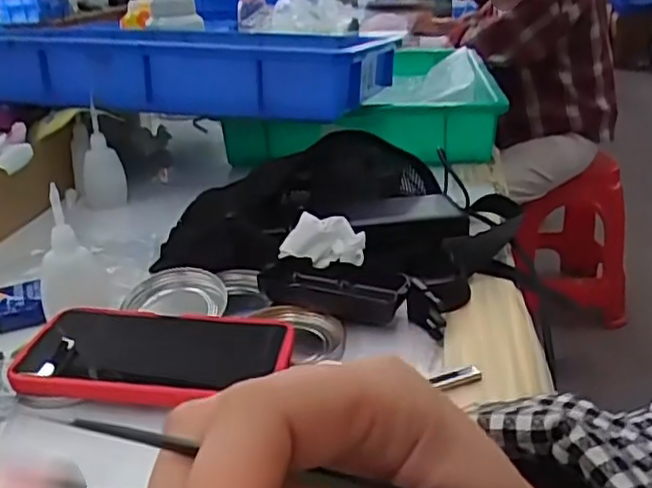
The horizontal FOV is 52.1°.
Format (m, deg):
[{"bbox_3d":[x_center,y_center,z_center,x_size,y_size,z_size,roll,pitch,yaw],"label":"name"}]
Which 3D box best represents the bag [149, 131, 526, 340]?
[{"bbox_3d":[0.020,-0.035,0.598,0.294,0.081,0.277,5,25,14],"label":"bag"}]

